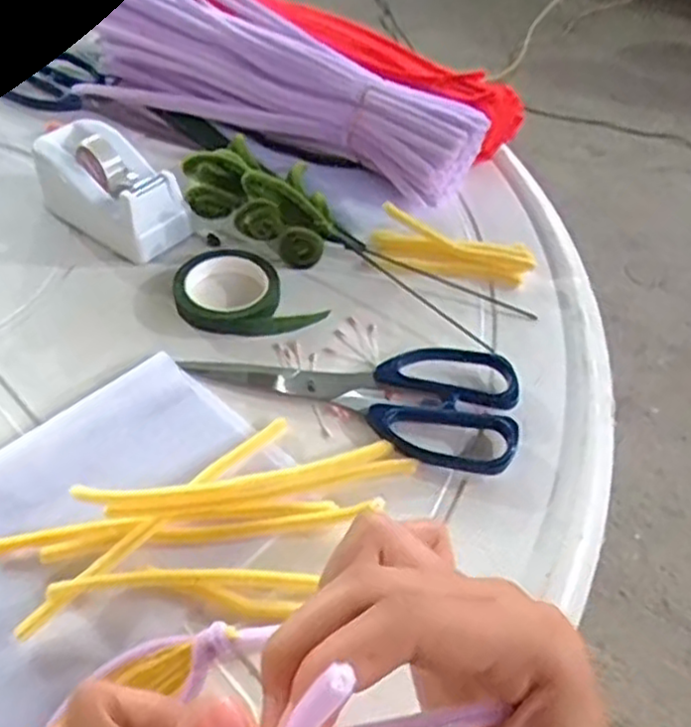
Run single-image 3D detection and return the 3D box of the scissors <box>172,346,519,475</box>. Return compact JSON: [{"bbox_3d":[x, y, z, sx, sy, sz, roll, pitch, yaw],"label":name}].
[{"bbox_3d":[0.006,0.007,0.379,0.168,0.012,0.074,15,48,7],"label":"scissors"}]

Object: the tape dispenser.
[{"bbox_3d":[-0.147,-0.108,0.452,0.100,0.045,0.053,35,54,23],"label":"tape dispenser"}]

